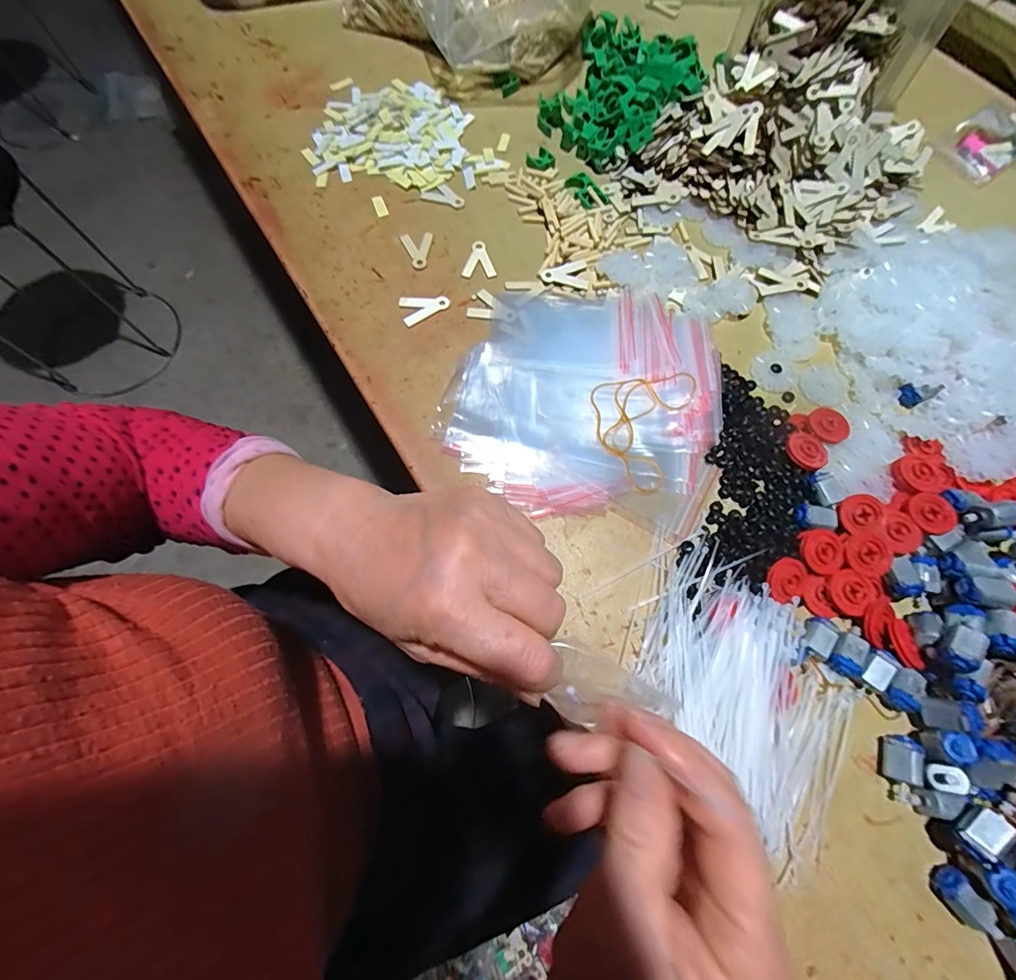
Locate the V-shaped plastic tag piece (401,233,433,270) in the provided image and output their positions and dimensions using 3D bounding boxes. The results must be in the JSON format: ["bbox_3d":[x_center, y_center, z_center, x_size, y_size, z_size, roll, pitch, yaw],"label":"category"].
[{"bbox_3d":[-0.092,-0.234,0.433,0.030,0.004,0.042,9,71,2],"label":"V-shaped plastic tag piece"}]

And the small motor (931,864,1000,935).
[{"bbox_3d":[0.272,0.246,0.265,0.018,0.012,0.030,-29,74,-11],"label":"small motor"}]

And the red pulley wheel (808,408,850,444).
[{"bbox_3d":[0.266,-0.054,0.367,0.026,0.007,0.031,-4,71,-3],"label":"red pulley wheel"}]

